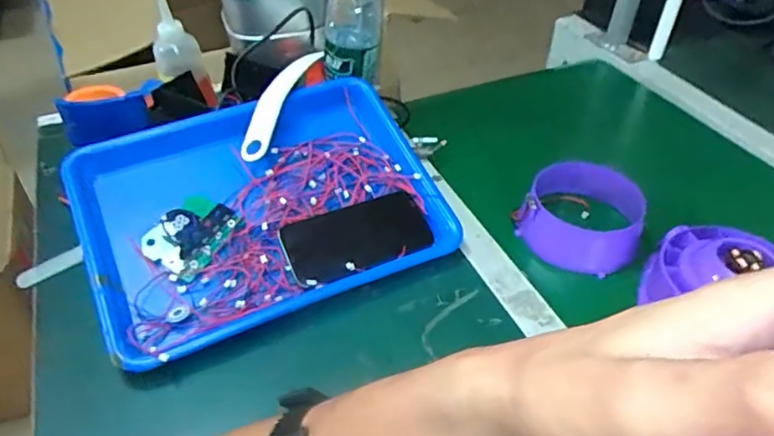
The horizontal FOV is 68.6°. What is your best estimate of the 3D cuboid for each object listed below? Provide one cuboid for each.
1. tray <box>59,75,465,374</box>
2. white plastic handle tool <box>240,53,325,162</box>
[{"bbox_3d":[-0.120,-0.013,0.567,0.341,0.045,0.249,-20,62,-20],"label":"tray"},{"bbox_3d":[-0.118,-0.137,0.648,0.032,0.046,0.210,10,43,10],"label":"white plastic handle tool"}]

